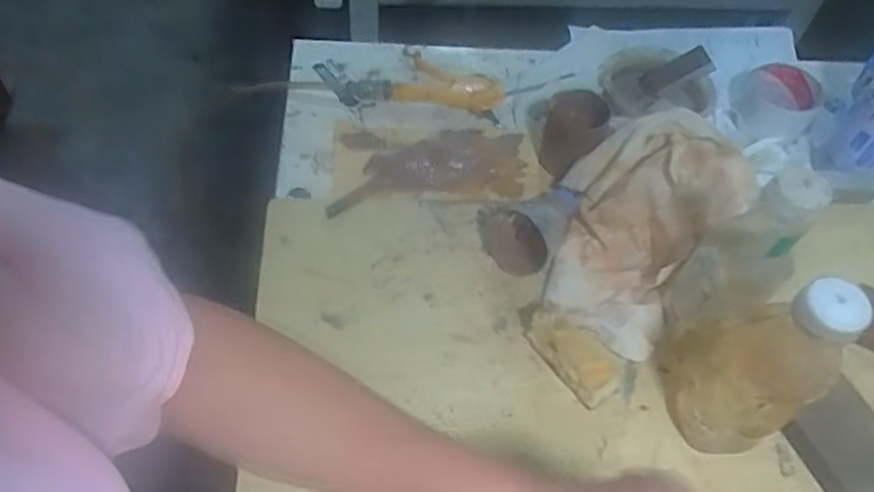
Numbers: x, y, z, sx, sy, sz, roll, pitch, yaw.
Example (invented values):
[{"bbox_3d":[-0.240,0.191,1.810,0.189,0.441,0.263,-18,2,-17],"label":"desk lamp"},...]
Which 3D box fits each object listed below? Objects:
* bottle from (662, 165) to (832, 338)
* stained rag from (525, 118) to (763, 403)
[{"bbox_3d":[0.236,0.019,0.550,0.058,0.203,0.057,-5,56,-8],"label":"bottle"},{"bbox_3d":[0.178,-0.005,0.634,0.153,0.065,0.252,25,72,12],"label":"stained rag"}]

